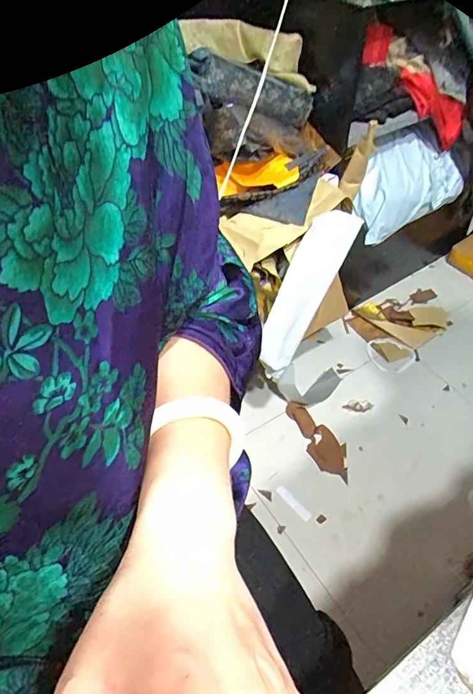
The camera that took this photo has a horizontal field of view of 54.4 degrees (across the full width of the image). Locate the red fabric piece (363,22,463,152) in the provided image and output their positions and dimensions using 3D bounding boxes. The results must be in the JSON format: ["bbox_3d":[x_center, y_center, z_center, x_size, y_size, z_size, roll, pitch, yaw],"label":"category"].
[{"bbox_3d":[0.378,-0.542,0.968,0.314,0.082,0.105,36,46,-18],"label":"red fabric piece"}]

